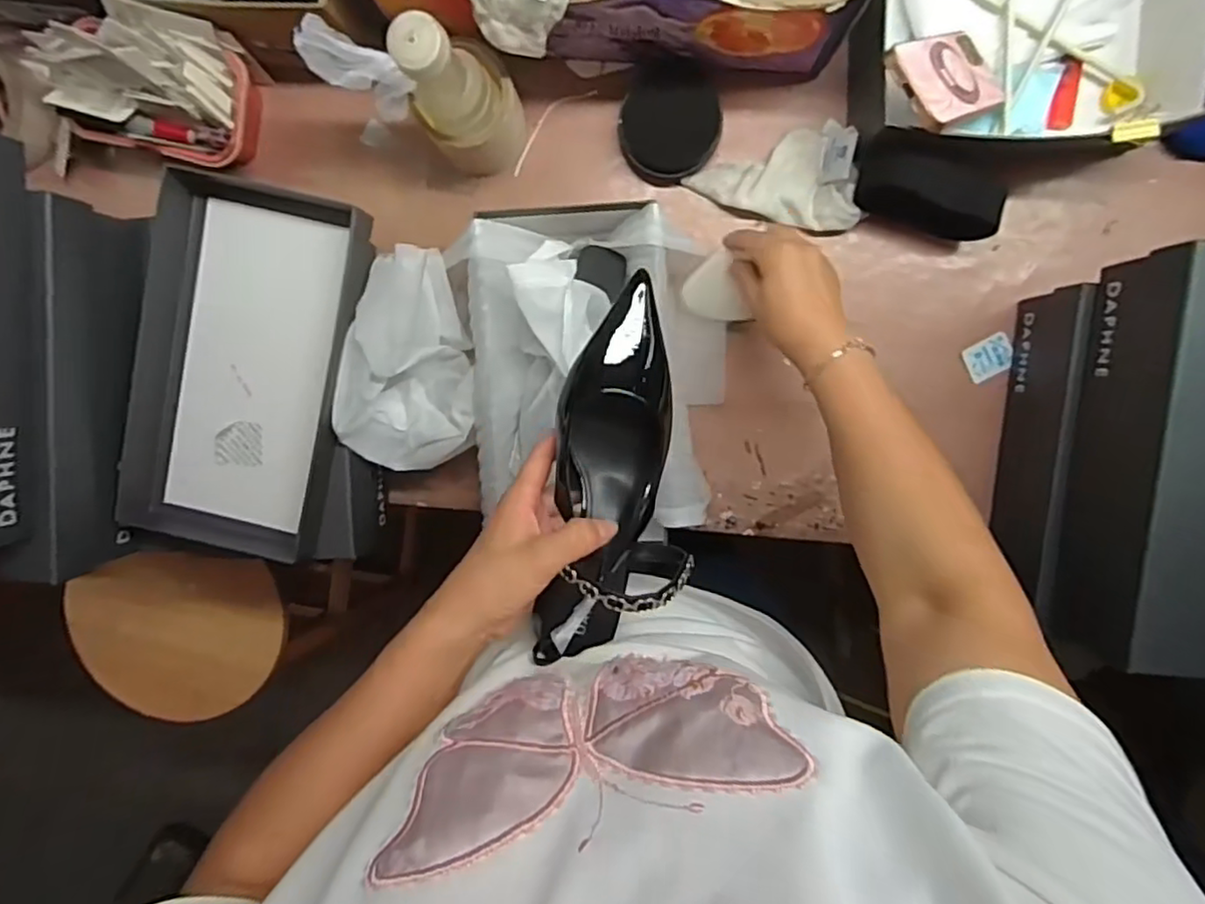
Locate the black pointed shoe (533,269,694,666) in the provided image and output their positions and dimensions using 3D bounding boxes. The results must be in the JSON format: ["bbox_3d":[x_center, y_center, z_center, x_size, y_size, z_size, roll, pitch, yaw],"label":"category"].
[{"bbox_3d":[0.013,0.016,0.428,0.088,0.062,0.238,7,89,3],"label":"black pointed shoe"}]

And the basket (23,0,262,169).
[{"bbox_3d":[-0.404,-0.328,0.589,0.171,0.114,0.111,15,98,2],"label":"basket"}]

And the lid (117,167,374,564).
[{"bbox_3d":[-0.297,-0.066,0.571,0.190,0.060,0.328,13,98,2],"label":"lid"}]

